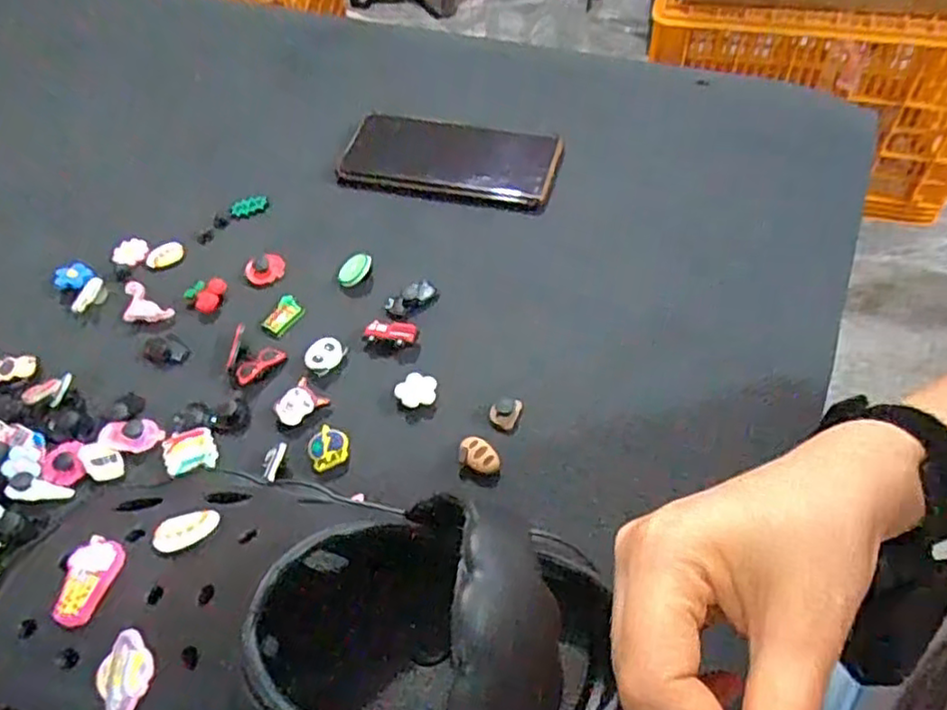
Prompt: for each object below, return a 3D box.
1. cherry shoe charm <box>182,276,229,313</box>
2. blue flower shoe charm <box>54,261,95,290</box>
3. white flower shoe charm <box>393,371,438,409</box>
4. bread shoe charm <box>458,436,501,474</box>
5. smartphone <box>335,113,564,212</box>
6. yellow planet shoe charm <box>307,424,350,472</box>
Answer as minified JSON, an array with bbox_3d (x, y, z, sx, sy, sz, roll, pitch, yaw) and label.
[{"bbox_3d":[-0.176,-0.041,0.459,0.027,0.005,0.025,-2,55,4],"label":"cherry shoe charm"},{"bbox_3d":[-0.278,-0.055,0.480,0.025,0.009,0.021,3,56,7],"label":"blue flower shoe charm"},{"bbox_3d":[-0.034,0.021,0.403,0.024,0.007,0.022,-2,55,4],"label":"white flower shoe charm"},{"bbox_3d":[0.004,0.056,0.376,0.024,0.009,0.017,21,60,19],"label":"bread shoe charm"},{"bbox_3d":[-0.018,-0.146,0.511,0.157,0.016,0.074,11,57,13],"label":"smartphone"},{"bbox_3d":[-0.081,0.051,0.386,0.022,0.005,0.024,-25,57,-12],"label":"yellow planet shoe charm"}]

